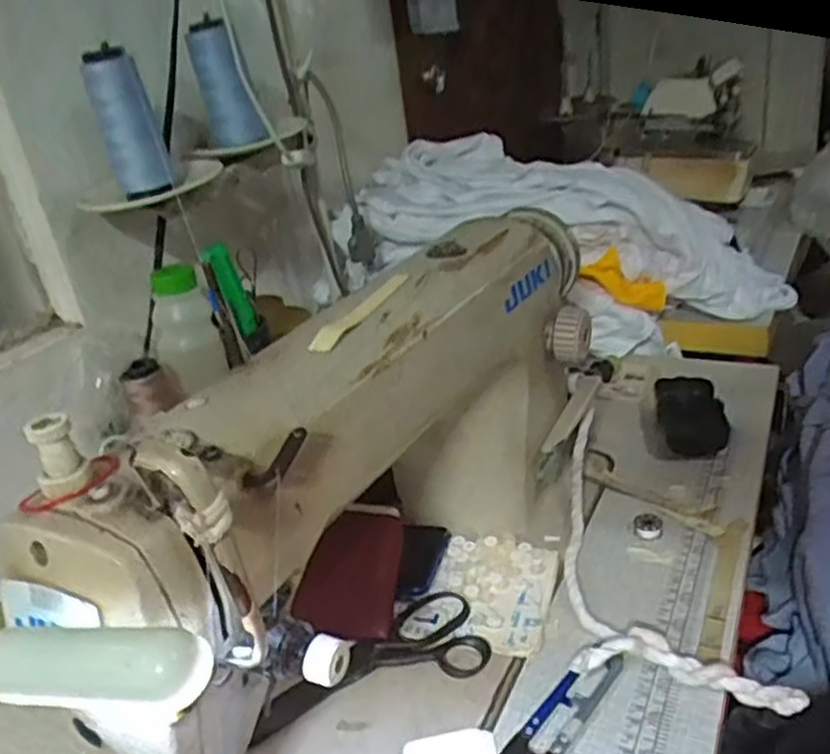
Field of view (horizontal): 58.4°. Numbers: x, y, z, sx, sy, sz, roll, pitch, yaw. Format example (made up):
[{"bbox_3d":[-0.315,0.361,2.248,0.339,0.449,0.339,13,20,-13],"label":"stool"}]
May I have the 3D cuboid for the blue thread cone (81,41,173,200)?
[{"bbox_3d":[-0.236,-0.208,0.612,0.045,0.114,0.039,-15,26,-15],"label":"blue thread cone"}]

